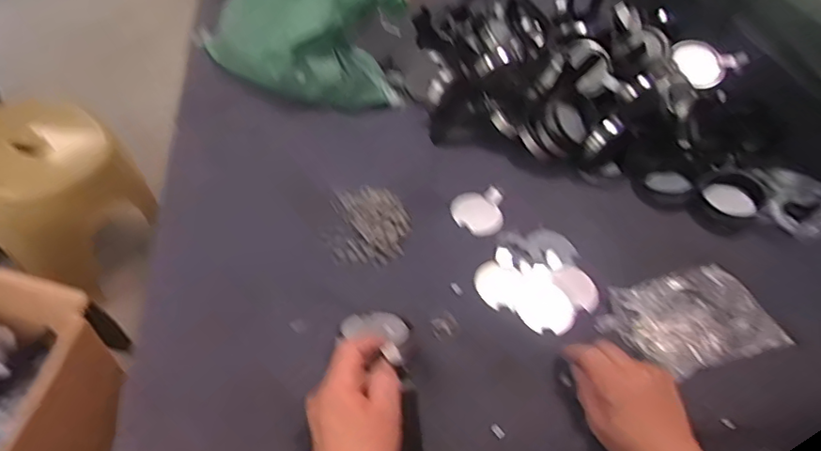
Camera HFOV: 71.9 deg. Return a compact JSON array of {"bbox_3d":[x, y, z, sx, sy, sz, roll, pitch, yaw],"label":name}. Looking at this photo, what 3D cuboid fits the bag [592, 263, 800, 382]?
[{"bbox_3d":[0.284,0.096,0.577,0.166,0.025,0.103,-11,47,-18],"label":"bag"}]

